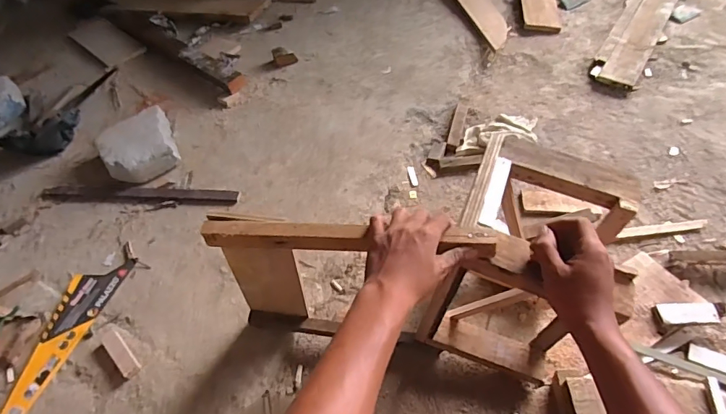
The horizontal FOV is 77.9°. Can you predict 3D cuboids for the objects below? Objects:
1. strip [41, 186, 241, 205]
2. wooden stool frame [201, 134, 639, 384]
[{"bbox_3d":[-0.543,-0.030,1.085,0.499,0.015,0.045,2,51,5],"label":"strip"},{"bbox_3d":[0.087,0.079,0.716,0.550,0.349,0.239,7,52,9],"label":"wooden stool frame"}]

